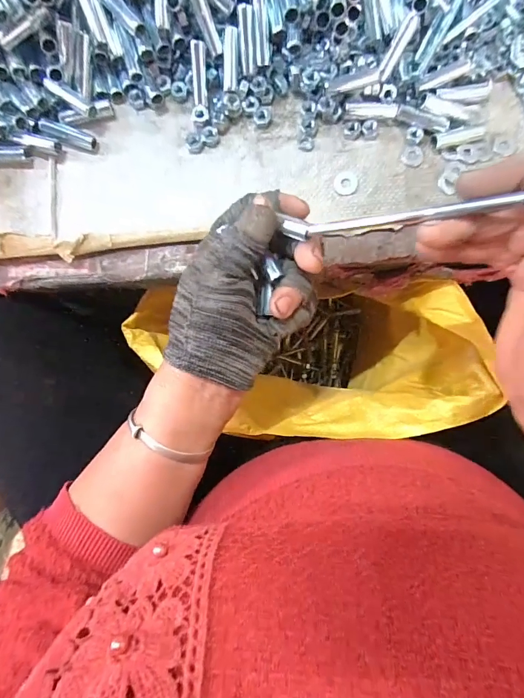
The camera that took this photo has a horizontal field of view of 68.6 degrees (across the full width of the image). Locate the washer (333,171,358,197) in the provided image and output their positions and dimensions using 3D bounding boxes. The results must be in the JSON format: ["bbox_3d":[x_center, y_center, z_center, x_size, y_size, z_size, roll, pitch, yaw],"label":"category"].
[{"bbox_3d":[0.068,-0.135,0.313,0.018,0.004,0.019,0,87,0],"label":"washer"}]

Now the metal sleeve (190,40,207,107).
[{"bbox_3d":[-0.049,-0.214,0.300,0.011,0.007,0.041,2,121,0],"label":"metal sleeve"}]

